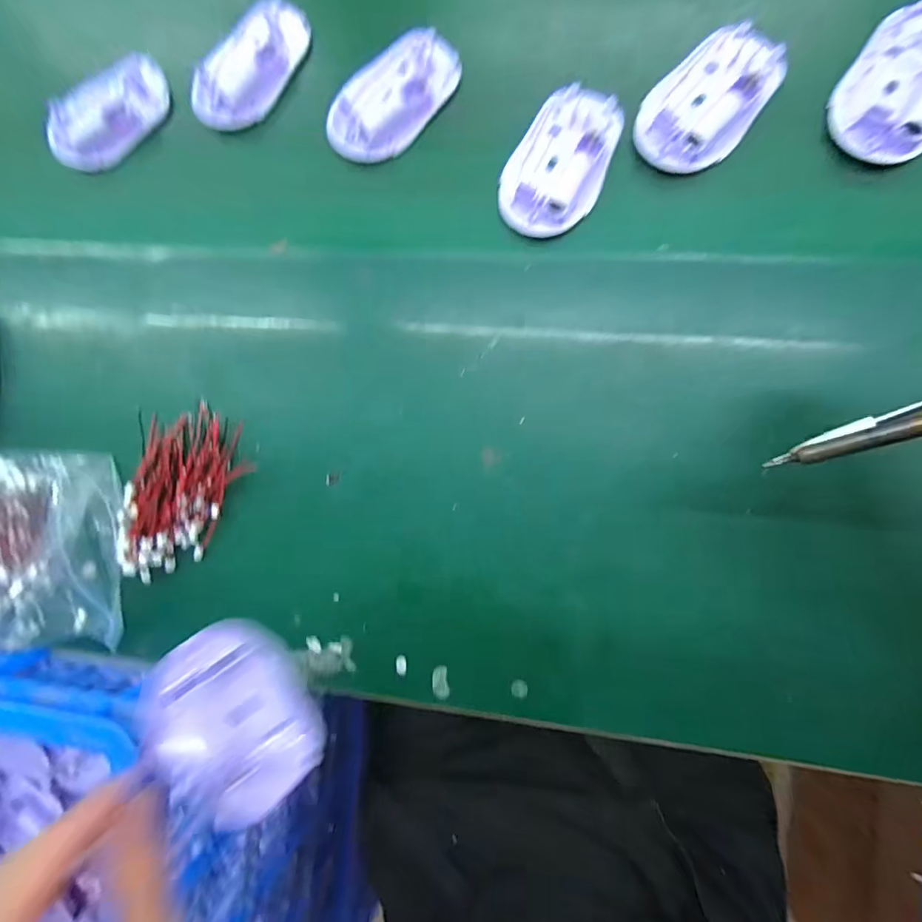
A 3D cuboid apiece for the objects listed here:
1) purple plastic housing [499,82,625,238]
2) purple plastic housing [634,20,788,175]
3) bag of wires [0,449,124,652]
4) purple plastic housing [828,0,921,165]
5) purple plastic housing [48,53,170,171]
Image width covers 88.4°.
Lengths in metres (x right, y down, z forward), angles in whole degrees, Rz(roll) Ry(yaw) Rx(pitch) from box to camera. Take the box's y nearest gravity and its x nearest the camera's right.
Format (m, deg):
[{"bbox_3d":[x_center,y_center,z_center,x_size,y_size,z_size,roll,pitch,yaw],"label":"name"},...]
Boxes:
[{"bbox_3d":[0.064,-0.194,0.305,0.061,0.016,0.094,31,94,7],"label":"purple plastic housing"},{"bbox_3d":[0.152,-0.224,0.293,0.060,0.023,0.092,40,95,6],"label":"purple plastic housing"},{"bbox_3d":[-0.323,0.063,0.342,0.157,0.040,0.139,2,90,8],"label":"bag of wires"},{"bbox_3d":[0.262,-0.223,0.281,0.060,0.024,0.090,29,93,7],"label":"purple plastic housing"},{"bbox_3d":[-0.263,-0.260,0.356,0.095,0.020,0.055,-29,86,7],"label":"purple plastic housing"}]

